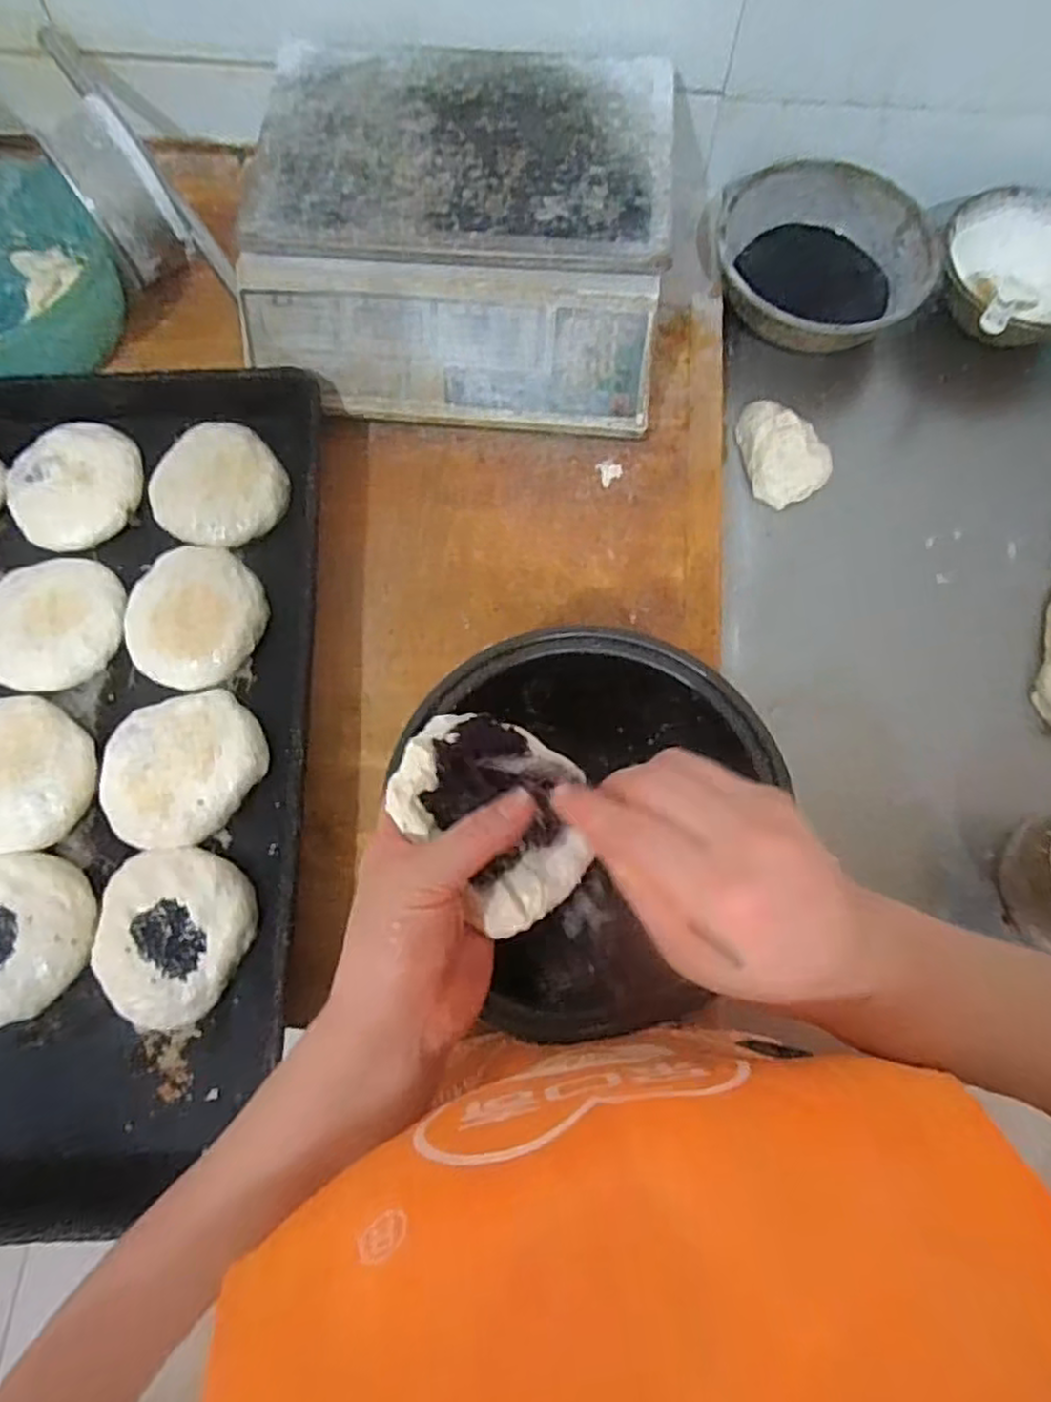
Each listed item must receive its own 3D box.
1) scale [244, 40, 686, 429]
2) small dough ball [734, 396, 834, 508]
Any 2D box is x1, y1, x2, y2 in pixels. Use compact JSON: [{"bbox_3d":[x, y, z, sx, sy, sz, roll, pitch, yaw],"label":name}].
[{"bbox_3d":[-0.057,-0.405,0.655,0.342,0.132,0.316,4,72,2],"label":"scale"},{"bbox_3d":[0.240,-0.234,0.683,0.070,0.033,0.102,-13,73,-6],"label":"small dough ball"}]

